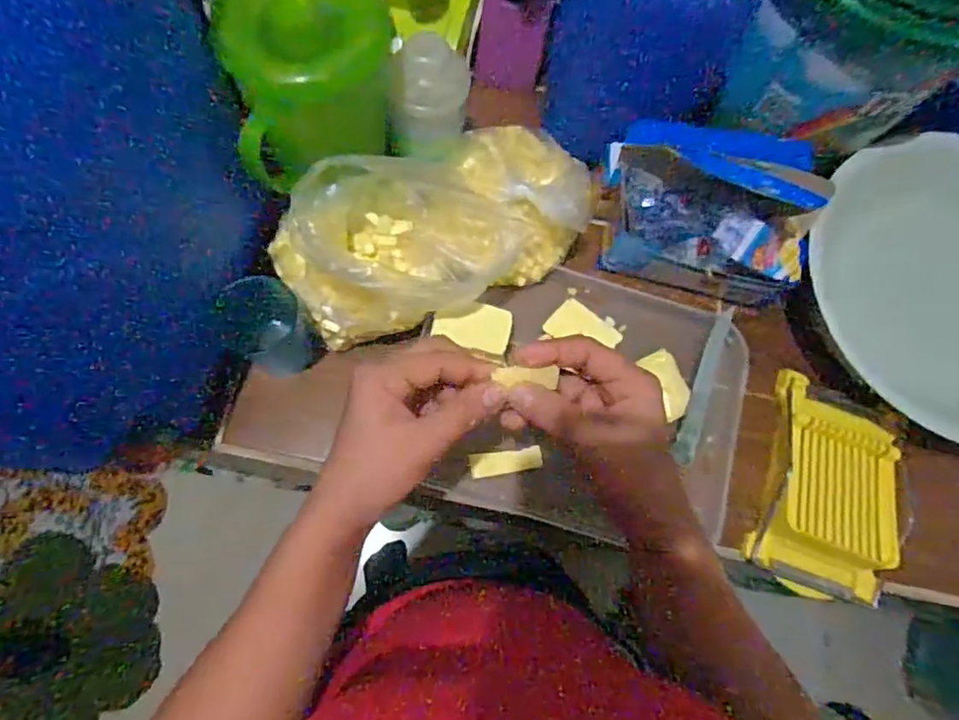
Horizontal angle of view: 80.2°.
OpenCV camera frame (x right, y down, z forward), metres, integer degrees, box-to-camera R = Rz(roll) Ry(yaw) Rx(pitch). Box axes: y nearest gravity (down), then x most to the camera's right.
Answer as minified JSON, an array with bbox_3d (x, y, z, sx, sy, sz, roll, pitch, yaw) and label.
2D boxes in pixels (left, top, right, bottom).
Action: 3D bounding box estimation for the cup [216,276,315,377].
[{"bbox_3d":[-0.185,-0.027,0.499,0.063,0.074,0.067,1,73,-2],"label":"cup"}]

